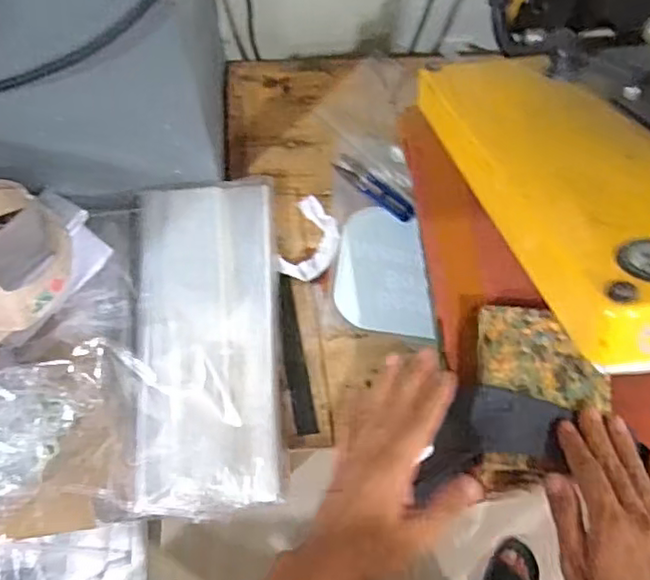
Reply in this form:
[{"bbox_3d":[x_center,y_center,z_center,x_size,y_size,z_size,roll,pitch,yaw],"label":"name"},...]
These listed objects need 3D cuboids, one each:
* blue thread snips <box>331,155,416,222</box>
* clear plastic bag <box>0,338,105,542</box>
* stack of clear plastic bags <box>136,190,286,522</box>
[{"bbox_3d":[0.058,-0.122,0.763,0.115,0.010,0.029,43,75,11],"label":"blue thread snips"},{"bbox_3d":[-0.333,0.159,0.646,0.218,0.052,0.181,-8,72,-4],"label":"clear plastic bag"},{"bbox_3d":[-0.127,0.046,0.680,0.153,0.031,0.355,-3,72,-3],"label":"stack of clear plastic bags"}]

